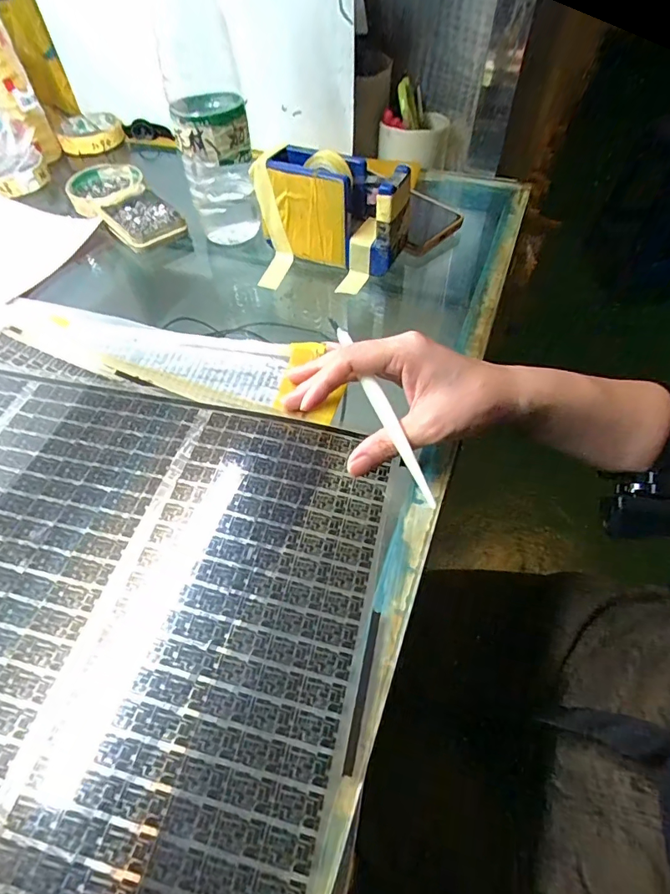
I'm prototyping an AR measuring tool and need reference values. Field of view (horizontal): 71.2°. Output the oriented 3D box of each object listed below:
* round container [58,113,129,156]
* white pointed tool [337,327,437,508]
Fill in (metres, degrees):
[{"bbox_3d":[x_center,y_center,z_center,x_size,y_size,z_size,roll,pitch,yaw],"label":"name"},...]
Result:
[{"bbox_3d":[-0.339,-0.440,0.653,0.084,0.021,0.097,-20,55,-10],"label":"round container"},{"bbox_3d":[0.031,-0.023,0.294,0.010,0.009,0.134,-21,67,-11],"label":"white pointed tool"}]

